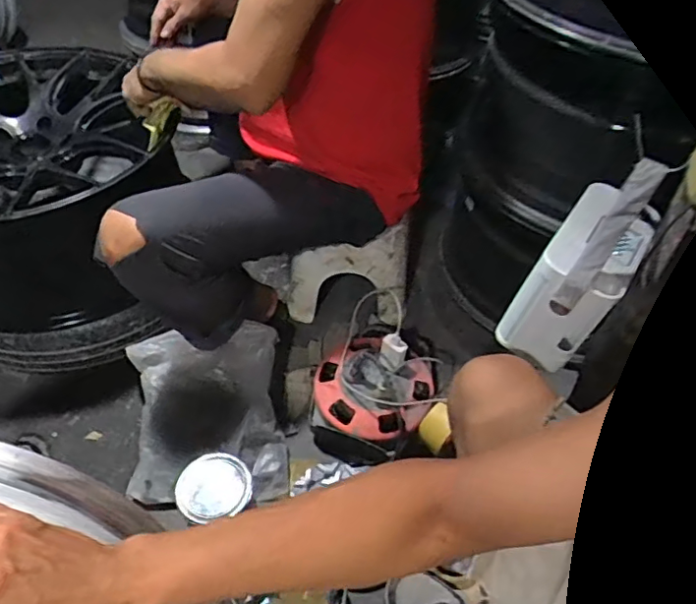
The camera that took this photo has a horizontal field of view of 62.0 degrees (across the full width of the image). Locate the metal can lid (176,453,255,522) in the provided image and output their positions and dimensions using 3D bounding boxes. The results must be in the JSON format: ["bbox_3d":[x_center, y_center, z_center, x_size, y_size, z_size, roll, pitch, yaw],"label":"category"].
[{"bbox_3d":[-0.189,0.253,0.807,0.097,0.015,0.092,2,47,-2],"label":"metal can lid"}]

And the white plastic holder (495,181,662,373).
[{"bbox_3d":[0.292,-0.031,0.733,0.110,0.150,0.192,30,53,23],"label":"white plastic holder"}]

